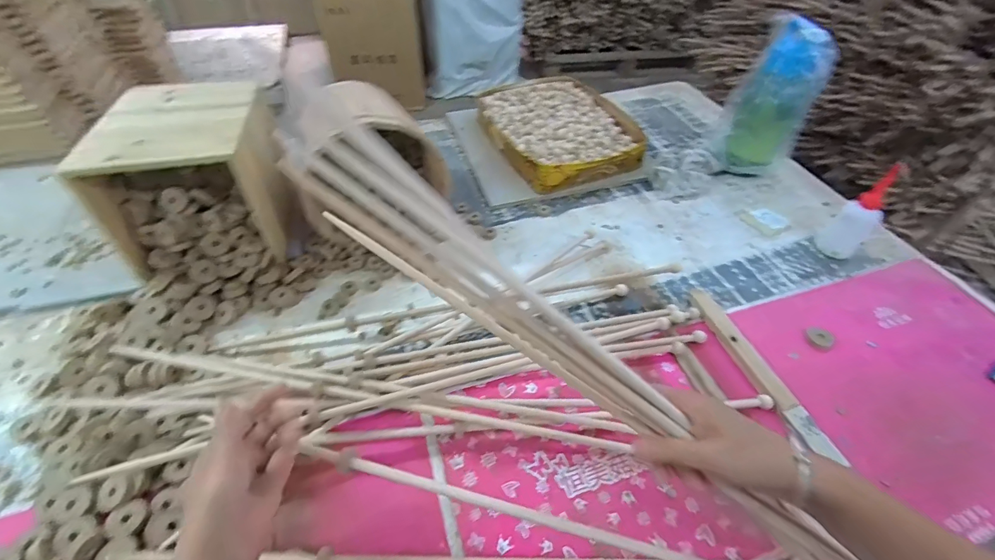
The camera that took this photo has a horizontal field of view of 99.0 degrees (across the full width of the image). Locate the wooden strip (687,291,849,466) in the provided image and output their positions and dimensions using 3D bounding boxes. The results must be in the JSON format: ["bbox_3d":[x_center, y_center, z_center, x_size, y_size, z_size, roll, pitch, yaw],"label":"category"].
[{"bbox_3d":[0.363,0.118,0.601,0.034,0.015,0.282,-12,50,-12],"label":"wooden strip"}]

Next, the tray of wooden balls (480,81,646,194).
[{"bbox_3d":[0.133,-0.353,0.982,0.302,0.060,0.390,-20,52,-19],"label":"tray of wooden balls"}]

